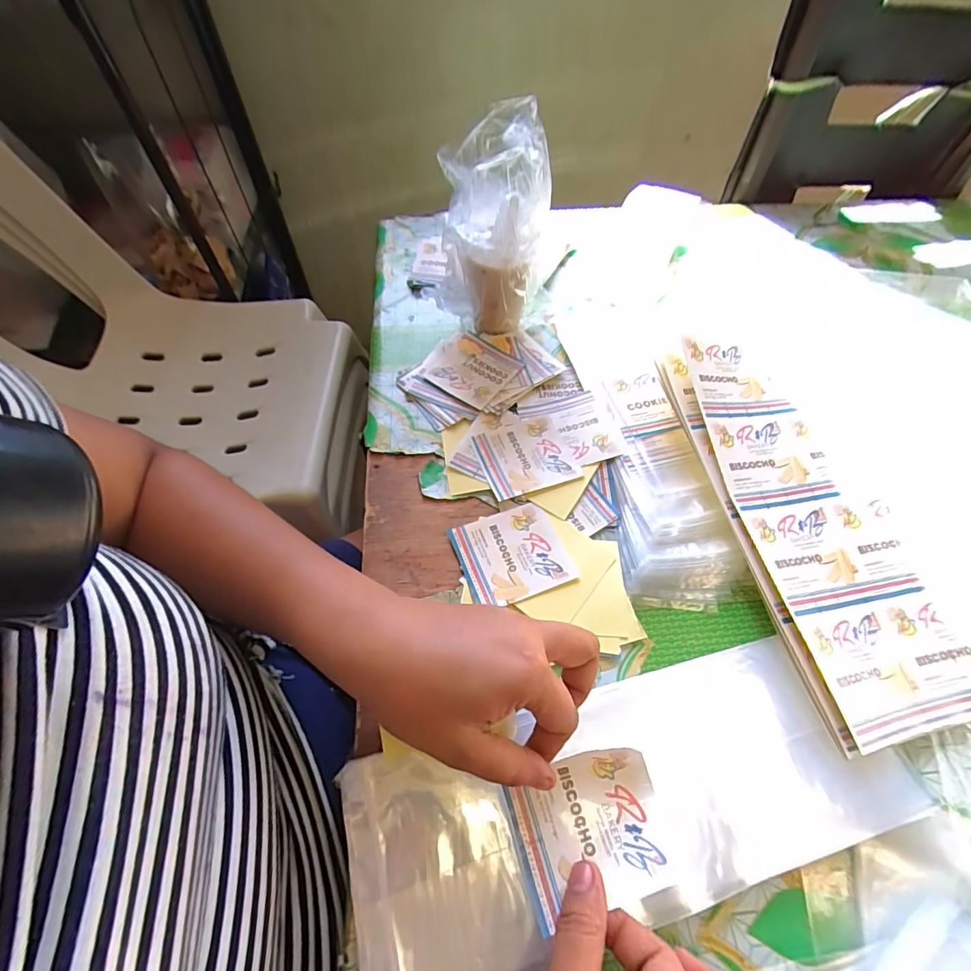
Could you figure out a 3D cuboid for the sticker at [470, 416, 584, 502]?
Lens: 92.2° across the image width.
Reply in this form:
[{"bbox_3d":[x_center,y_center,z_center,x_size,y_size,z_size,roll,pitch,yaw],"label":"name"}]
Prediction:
[{"bbox_3d":[0.033,-0.024,0.381,0.071,0.004,0.066,-16,61,-10],"label":"sticker"}]

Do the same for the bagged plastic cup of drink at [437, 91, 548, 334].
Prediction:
[{"bbox_3d":[0.010,-0.205,0.390,0.094,0.178,0.063,7,59,3],"label":"bagged plastic cup of drink"}]

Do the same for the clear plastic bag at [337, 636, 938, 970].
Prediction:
[{"bbox_3d":[0.076,0.164,0.242,0.290,0.033,0.107,-13,59,-8],"label":"clear plastic bag"}]

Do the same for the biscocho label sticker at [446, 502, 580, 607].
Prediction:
[{"bbox_3d":[0.018,0.050,0.336,0.072,0.004,0.068,-18,61,-12],"label":"biscocho label sticker"}]

